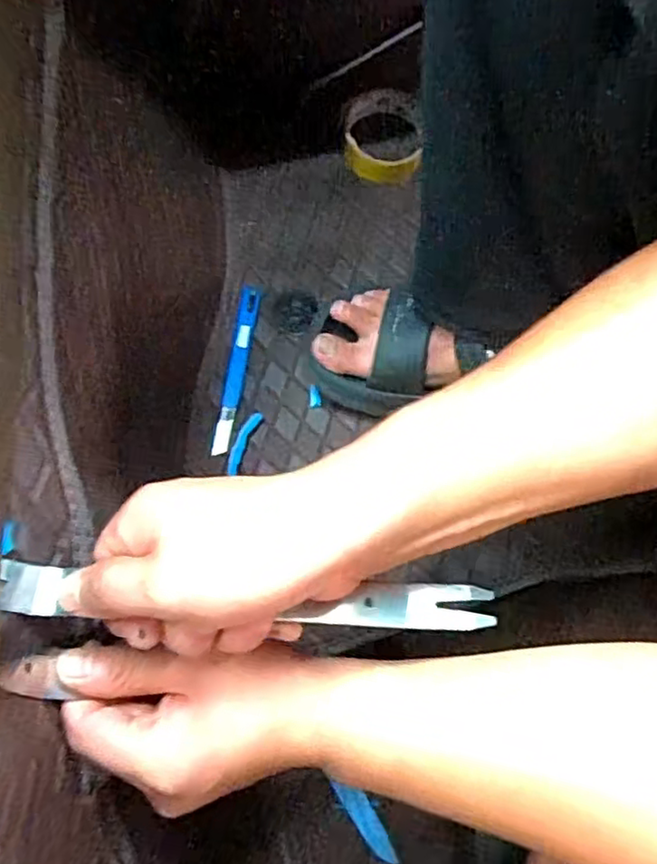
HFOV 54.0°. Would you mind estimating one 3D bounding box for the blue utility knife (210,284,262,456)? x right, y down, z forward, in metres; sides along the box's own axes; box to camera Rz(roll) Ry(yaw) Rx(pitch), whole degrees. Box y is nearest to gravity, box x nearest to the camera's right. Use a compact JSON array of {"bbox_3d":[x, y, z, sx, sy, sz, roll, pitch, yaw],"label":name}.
[{"bbox_3d":[-0.081,-0.055,0.569,0.016,0.016,0.153,9,77,1],"label":"blue utility knife"}]

